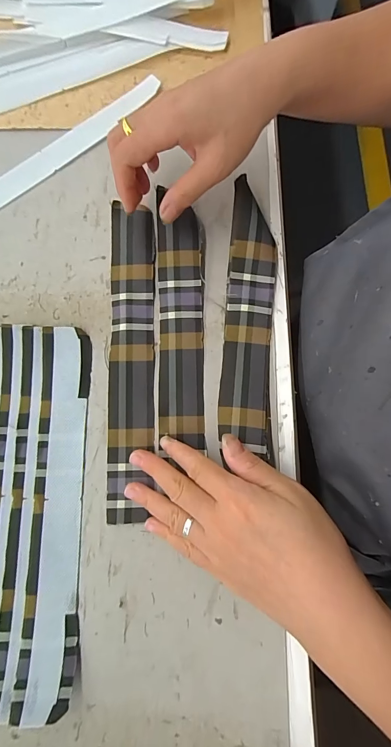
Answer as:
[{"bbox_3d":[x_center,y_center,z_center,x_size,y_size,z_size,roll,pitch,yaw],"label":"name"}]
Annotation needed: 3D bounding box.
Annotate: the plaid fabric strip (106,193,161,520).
[{"bbox_3d":[-0.051,-0.018,0.271,0.037,0.008,0.255,0,79,-1],"label":"plaid fabric strip"}]

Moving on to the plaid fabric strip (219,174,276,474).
[{"bbox_3d":[0.042,-0.045,0.262,0.040,0.021,0.209,3,81,-1],"label":"plaid fabric strip"}]

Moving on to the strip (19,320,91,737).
[{"bbox_3d":[-0.097,0.089,0.239,0.029,0.014,0.254,-1,78,-1],"label":"strip"}]

